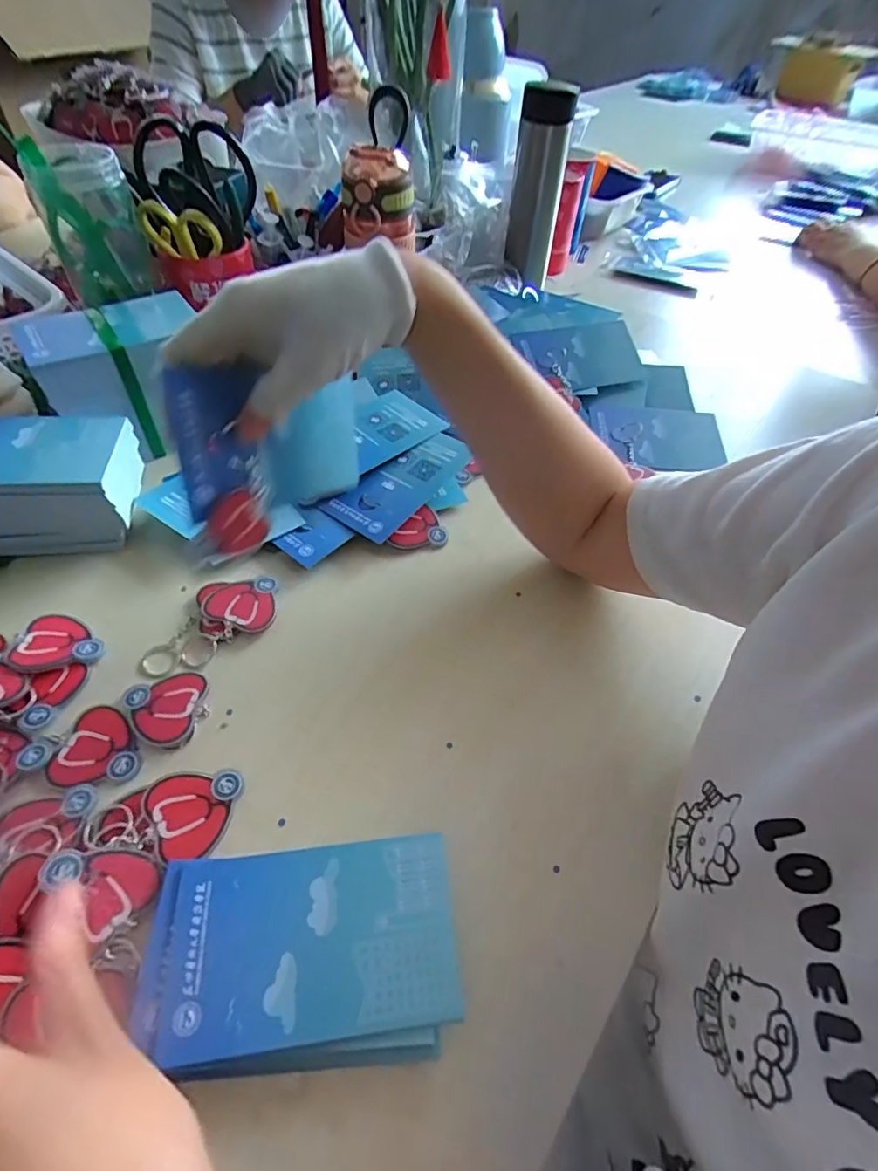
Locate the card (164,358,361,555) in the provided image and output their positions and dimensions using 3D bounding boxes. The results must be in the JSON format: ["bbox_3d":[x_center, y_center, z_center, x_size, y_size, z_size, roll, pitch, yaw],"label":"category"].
[{"bbox_3d":[-0.097,-0.081,0.330,0.012,0.099,0.135,12,24,30],"label":"card"}]

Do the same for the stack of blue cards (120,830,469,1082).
[{"bbox_3d":[-0.066,0.178,0.263,0.144,0.021,0.089,0,51,-6],"label":"stack of blue cards"}]

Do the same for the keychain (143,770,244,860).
[{"bbox_3d":[-0.140,0.129,0.303,0.048,0.006,0.046,-3,51,-7],"label":"keychain"}]

